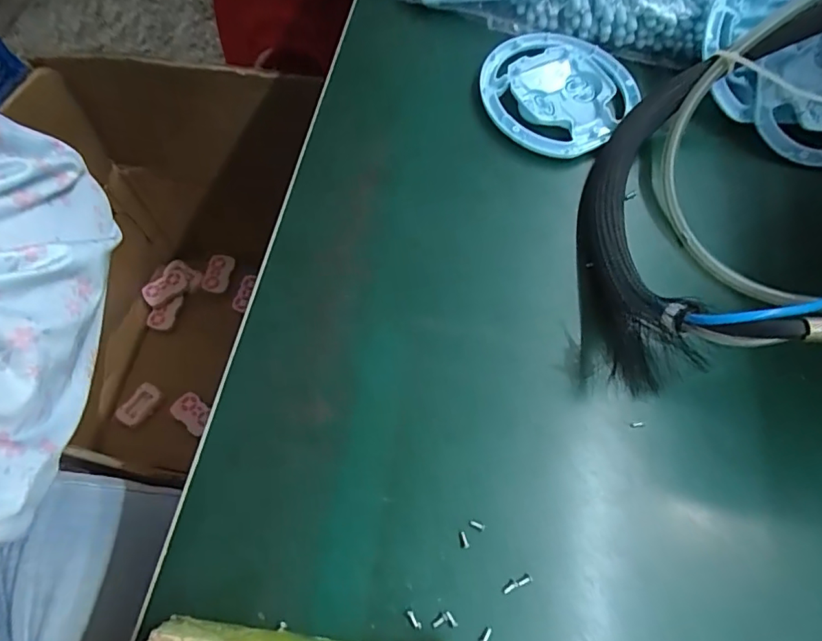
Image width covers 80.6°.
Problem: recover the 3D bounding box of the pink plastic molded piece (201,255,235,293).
[{"bbox_3d":[-0.417,-0.102,1.049,0.052,0.014,0.094,13,69,-19],"label":"pink plastic molded piece"}]

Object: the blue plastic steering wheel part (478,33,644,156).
[{"bbox_3d":[0.098,-0.157,0.334,0.100,0.017,0.104,34,69,12],"label":"blue plastic steering wheel part"}]

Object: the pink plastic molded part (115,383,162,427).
[{"bbox_3d":[-0.519,0.161,0.921,0.052,0.012,0.082,35,70,11],"label":"pink plastic molded part"}]

